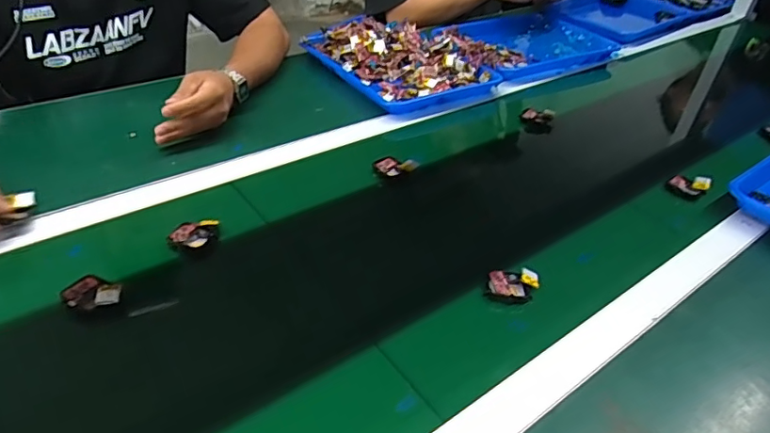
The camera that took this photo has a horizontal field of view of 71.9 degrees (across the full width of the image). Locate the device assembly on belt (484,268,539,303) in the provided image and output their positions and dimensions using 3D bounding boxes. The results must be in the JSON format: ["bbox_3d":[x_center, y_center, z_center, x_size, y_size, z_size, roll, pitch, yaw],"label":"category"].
[{"bbox_3d":[0.132,0.070,0.547,0.052,0.013,0.035,5,37,2],"label":"device assembly on belt"}]

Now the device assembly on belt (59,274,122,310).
[{"bbox_3d":[-0.271,0.071,0.496,0.055,0.009,0.037,14,38,13],"label":"device assembly on belt"}]

